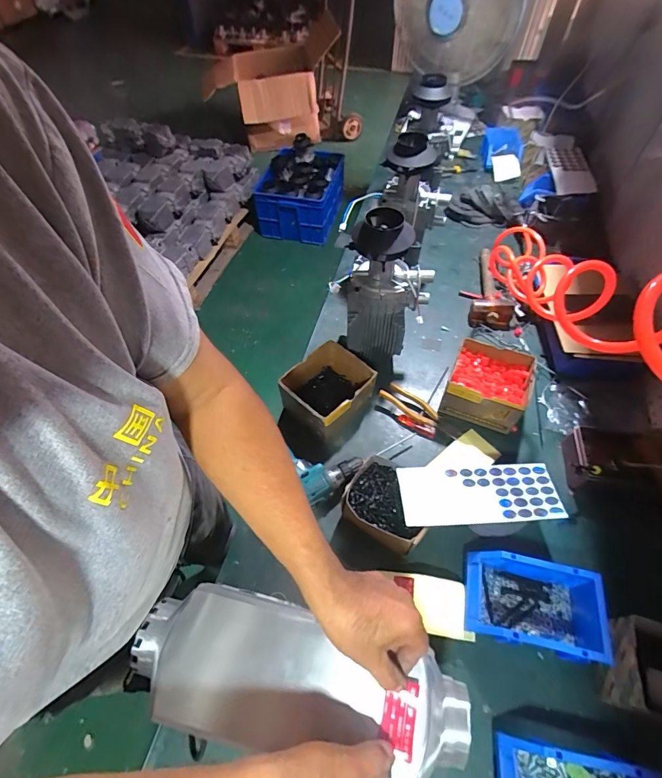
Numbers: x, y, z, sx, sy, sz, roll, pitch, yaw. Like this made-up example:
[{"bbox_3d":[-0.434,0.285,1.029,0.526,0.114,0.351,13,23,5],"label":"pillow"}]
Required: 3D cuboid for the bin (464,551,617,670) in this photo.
[{"bbox_3d":[0.307,0.326,0.579,0.200,0.076,0.117,12,57,9],"label":"bin"}]

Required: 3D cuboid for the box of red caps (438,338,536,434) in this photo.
[{"bbox_3d":[0.322,-0.008,0.794,0.150,0.094,0.148,21,59,14],"label":"box of red caps"}]

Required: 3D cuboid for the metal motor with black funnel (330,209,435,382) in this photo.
[{"bbox_3d":[0.107,-0.181,0.772,0.150,0.323,0.101,21,59,15],"label":"metal motor with black funnel"}]

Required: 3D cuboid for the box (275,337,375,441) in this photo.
[{"bbox_3d":[-0.004,0.008,0.786,0.145,0.103,0.155,35,64,22],"label":"box"}]

